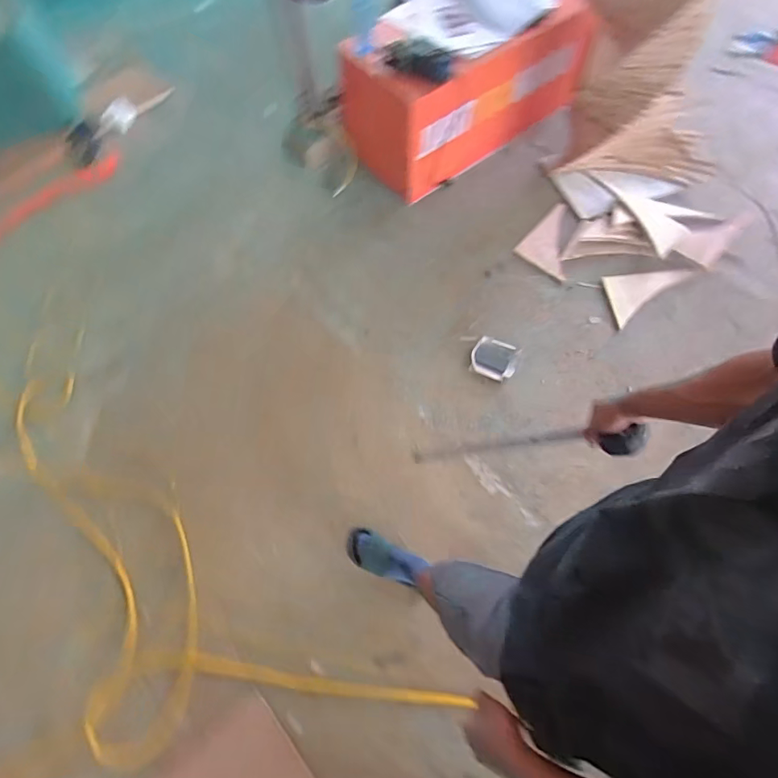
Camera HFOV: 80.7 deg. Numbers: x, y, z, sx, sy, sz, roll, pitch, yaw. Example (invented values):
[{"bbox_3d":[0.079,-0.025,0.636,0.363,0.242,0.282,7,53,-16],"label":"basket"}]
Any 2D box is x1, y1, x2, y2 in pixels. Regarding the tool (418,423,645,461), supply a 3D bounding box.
[{"bbox_3d":[0.246,0.117,0.932,0.038,0.524,0.056,32,61,-33],"label":"tool"}]

